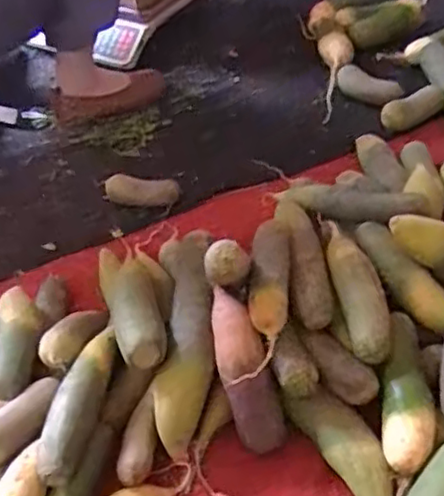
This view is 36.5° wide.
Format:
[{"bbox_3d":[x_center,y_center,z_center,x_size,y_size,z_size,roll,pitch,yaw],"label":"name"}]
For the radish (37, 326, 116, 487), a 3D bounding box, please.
[{"bbox_3d":[-0.158,0.173,0.740,0.046,0.042,0.174,10,47,16],"label":"radish"}]

